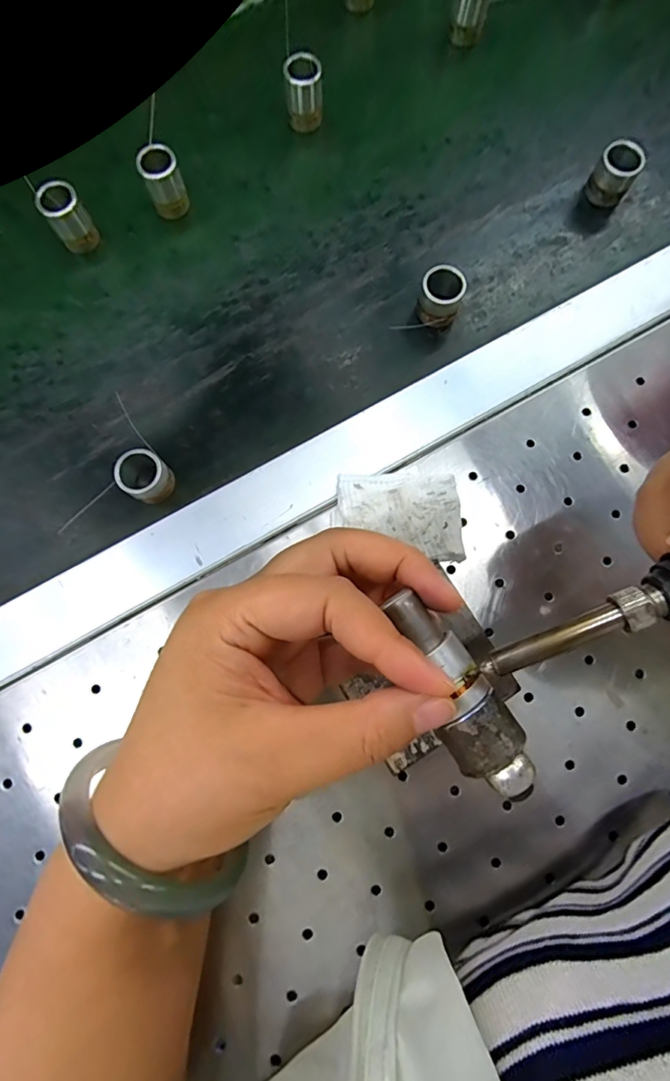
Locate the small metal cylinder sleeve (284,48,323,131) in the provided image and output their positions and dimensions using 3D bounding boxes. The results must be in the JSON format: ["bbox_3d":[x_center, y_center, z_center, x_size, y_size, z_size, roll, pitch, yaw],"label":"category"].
[{"bbox_3d":[-0.019,-0.283,0.296,0.021,0.034,0.017,-8,80,-1],"label":"small metal cylinder sleeve"}]

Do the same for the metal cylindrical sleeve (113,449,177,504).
[{"bbox_3d":[-0.105,-0.035,0.259,0.026,0.025,0.024,0,80,0],"label":"metal cylindrical sleeve"}]

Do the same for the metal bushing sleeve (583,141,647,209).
[{"bbox_3d":[0.171,-0.224,0.287,0.024,0.027,0.021,31,81,6],"label":"metal bushing sleeve"}]

